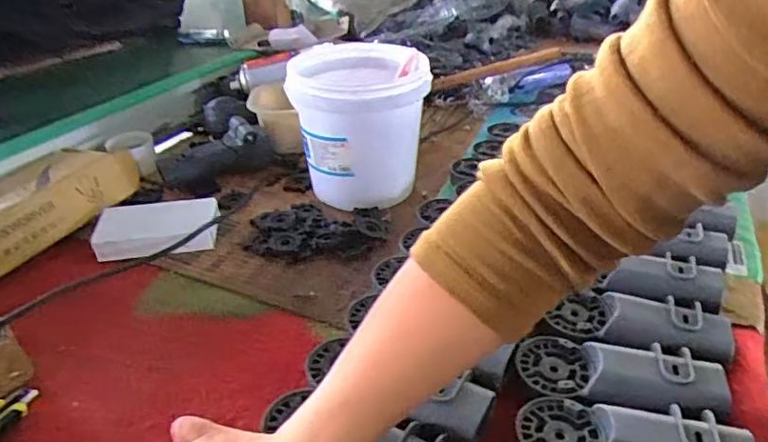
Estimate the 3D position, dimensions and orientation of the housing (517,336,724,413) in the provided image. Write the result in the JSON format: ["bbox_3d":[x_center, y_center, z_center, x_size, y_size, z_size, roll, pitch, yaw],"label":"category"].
[{"bbox_3d":[0.195,0.128,0.474,0.159,0.041,0.061,8,34,14],"label":"housing"}]

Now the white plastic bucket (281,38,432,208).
[{"bbox_3d":[-0.033,-0.125,0.756,0.172,0.168,0.169,-3,33,-3],"label":"white plastic bucket"}]

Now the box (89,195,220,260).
[{"bbox_3d":[-0.271,0.009,0.678,0.141,0.037,0.069,-10,34,-14],"label":"box"}]

